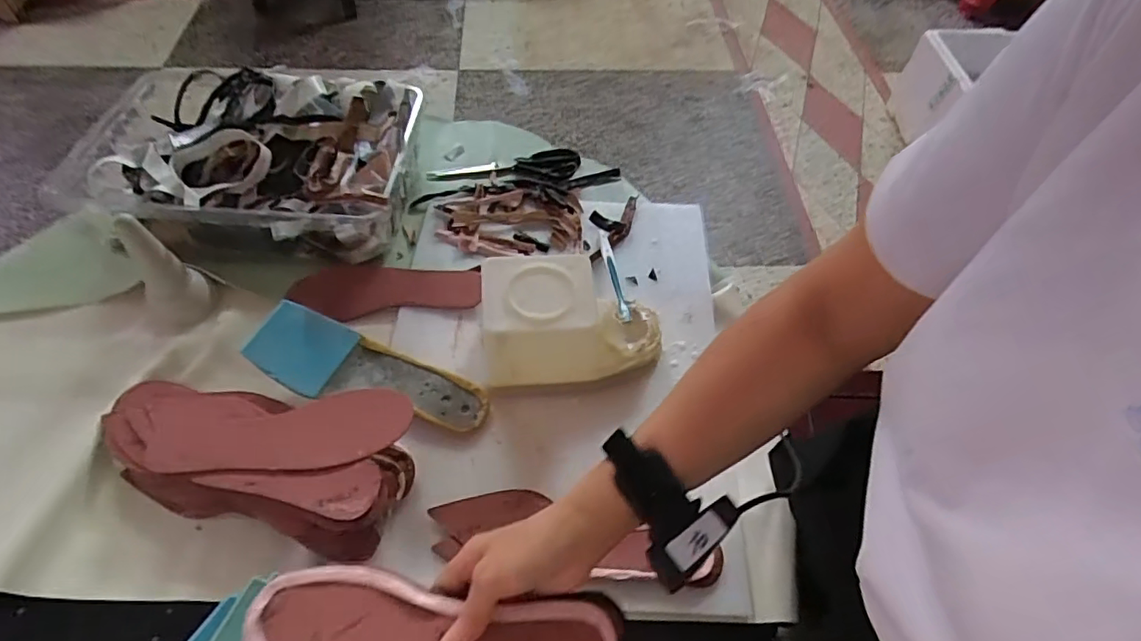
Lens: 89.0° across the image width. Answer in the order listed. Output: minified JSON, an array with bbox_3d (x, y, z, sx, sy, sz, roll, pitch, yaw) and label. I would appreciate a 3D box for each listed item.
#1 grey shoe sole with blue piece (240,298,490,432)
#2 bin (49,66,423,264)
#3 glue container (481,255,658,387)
[{"bbox_3d":[-0.199,0.046,0.600,0.234,0.061,0.081,12,55,5],"label":"grey shoe sole with blue piece"},{"bbox_3d":[-0.403,-0.206,0.738,0.386,0.110,0.270,3,55,-2],"label":"bin"},{"bbox_3d":[0.001,0.001,0.611,0.191,0.108,0.096,-3,55,-6],"label":"glue container"}]

